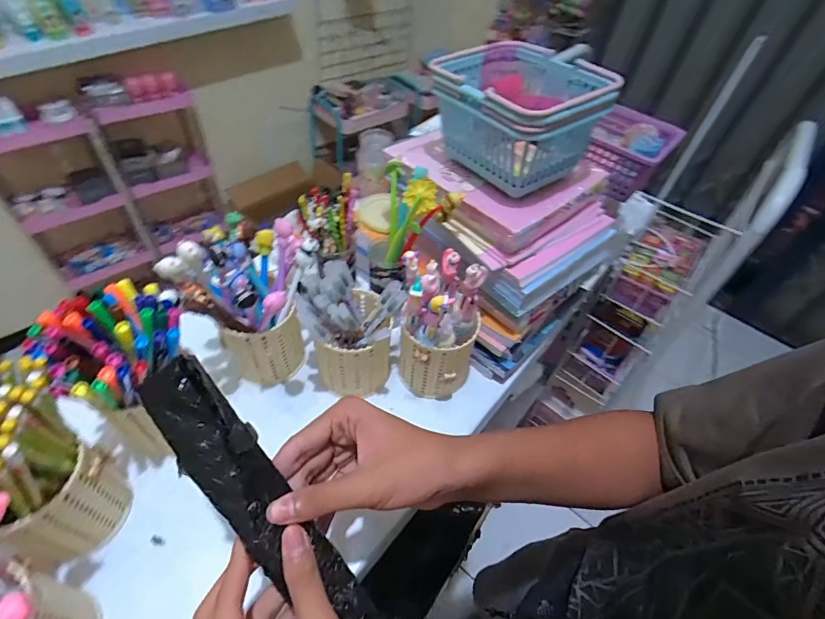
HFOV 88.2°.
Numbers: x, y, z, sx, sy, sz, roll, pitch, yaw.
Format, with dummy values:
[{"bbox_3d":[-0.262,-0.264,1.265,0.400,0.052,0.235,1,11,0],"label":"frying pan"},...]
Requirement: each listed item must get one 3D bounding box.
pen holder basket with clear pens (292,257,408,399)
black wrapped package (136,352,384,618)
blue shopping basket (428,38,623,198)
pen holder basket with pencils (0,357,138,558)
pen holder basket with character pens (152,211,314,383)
[{"bbox_3d":[-0.070,0.024,0.468,0.100,0.140,0.090,26,52,15],"label":"pen holder basket with clear pens"},{"bbox_3d":[-0.086,0.136,0.269,0.040,0.036,0.243,-39,96,-33],"label":"black wrapped package"},{"bbox_3d":[0.105,-0.205,0.450,0.138,0.100,0.155,-26,57,-26],"label":"blue shopping basket"},{"bbox_3d":[-0.299,0.125,0.325,0.093,0.175,0.088,-12,52,-17],"label":"pen holder basket with pencils"},{"bbox_3d":[-0.164,-0.004,0.447,0.109,0.176,0.121,11,49,3],"label":"pen holder basket with character pens"}]

